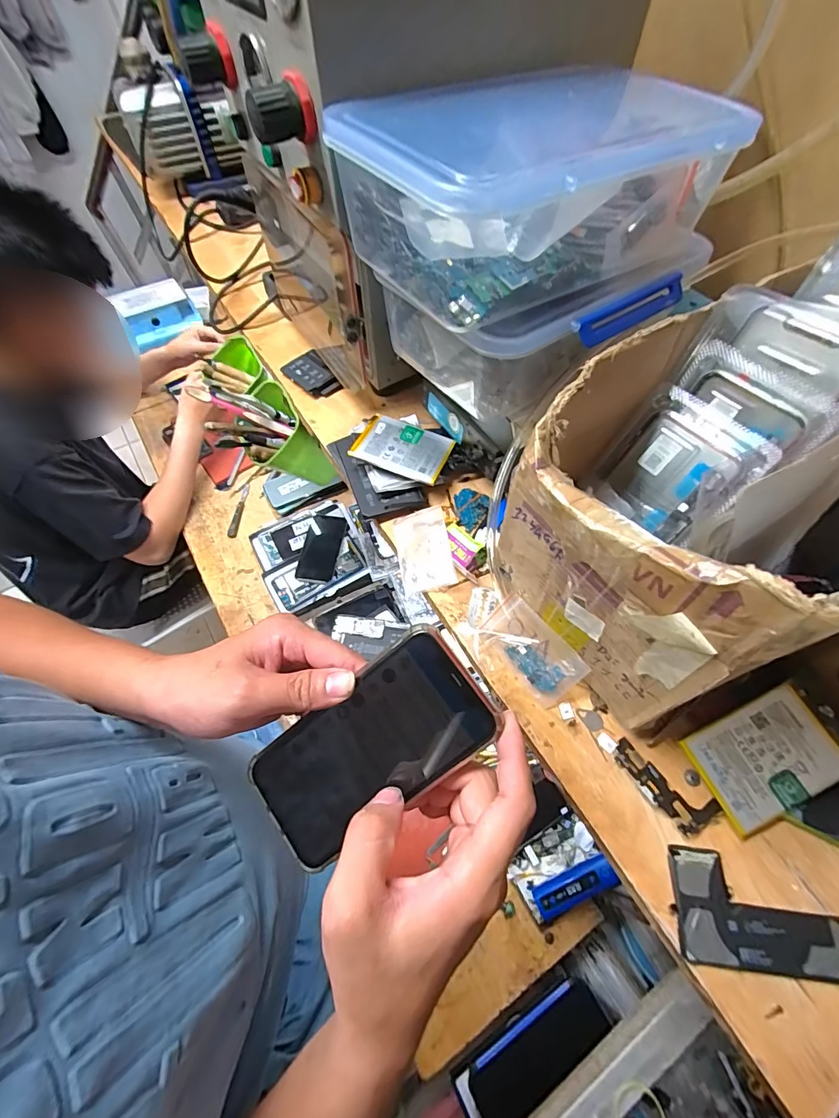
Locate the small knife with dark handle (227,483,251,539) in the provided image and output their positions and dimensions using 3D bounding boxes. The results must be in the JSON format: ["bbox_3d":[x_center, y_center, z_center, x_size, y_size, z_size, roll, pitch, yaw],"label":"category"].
[{"bbox_3d":[-0.381,-0.102,0.936,0.020,0.007,0.138,3,60,2],"label":"small knife with dark handle"}]

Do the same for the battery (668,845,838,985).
[{"bbox_3d":[0.212,0.221,0.277,0.098,0.004,0.058,6,60,4],"label":"battery"}]

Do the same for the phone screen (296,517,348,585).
[{"bbox_3d":[-0.185,-0.020,0.840,0.076,0.008,0.139,10,66,13],"label":"phone screen"}]

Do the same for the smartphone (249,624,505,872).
[{"bbox_3d":[-0.031,0.111,0.258,0.150,0.009,0.074,-39,76,8],"label":"smartphone"}]

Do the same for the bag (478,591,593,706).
[{"bbox_3d":[0.087,0.071,0.348,0.078,0.004,0.046,48,114,20],"label":"bag"}]

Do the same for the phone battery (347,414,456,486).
[{"bbox_3d":[-0.018,-0.112,0.449,0.094,0.008,0.058,19,65,6],"label":"phone battery"}]

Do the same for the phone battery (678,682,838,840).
[{"bbox_3d":[0.244,0.137,0.308,0.095,0.006,0.067,-26,68,-3],"label":"phone battery"}]

